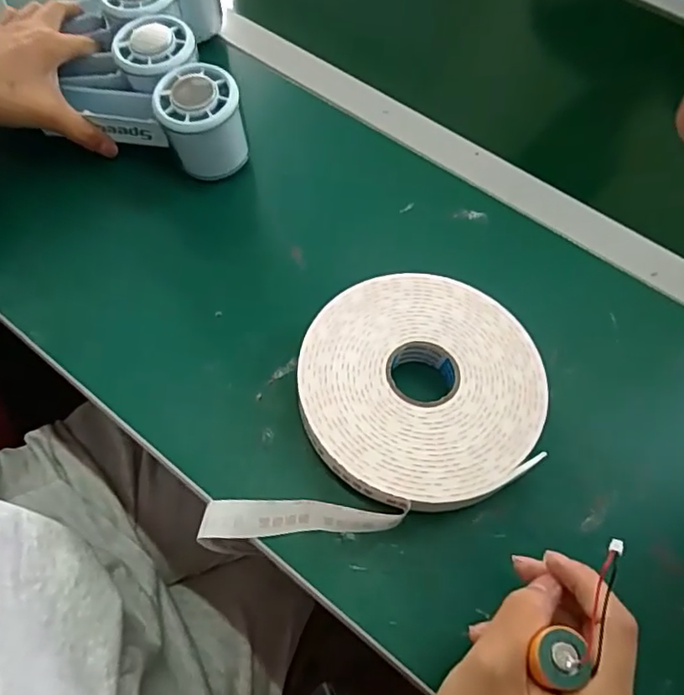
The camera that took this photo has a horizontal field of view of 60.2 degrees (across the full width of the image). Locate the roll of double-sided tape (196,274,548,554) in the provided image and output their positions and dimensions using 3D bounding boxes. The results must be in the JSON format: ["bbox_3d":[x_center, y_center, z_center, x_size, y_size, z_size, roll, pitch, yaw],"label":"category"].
[{"bbox_3d":[0.018,0.029,0.342,0.197,0.018,0.138,-10,61,-9],"label":"roll of double-sided tape"}]

